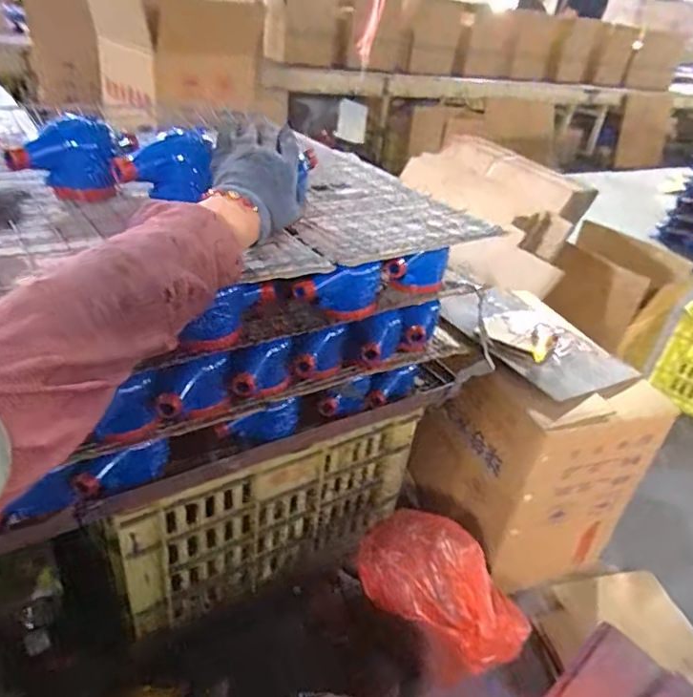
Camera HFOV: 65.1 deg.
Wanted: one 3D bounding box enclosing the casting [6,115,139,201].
[{"bbox_3d":[-0.321,-0.227,0.647,0.135,0.085,0.074,-9,36,-24],"label":"casting"}]

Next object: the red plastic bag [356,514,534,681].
[{"bbox_3d":[0.144,0.369,0.853,0.281,0.155,0.122,29,38,31],"label":"red plastic bag"}]

